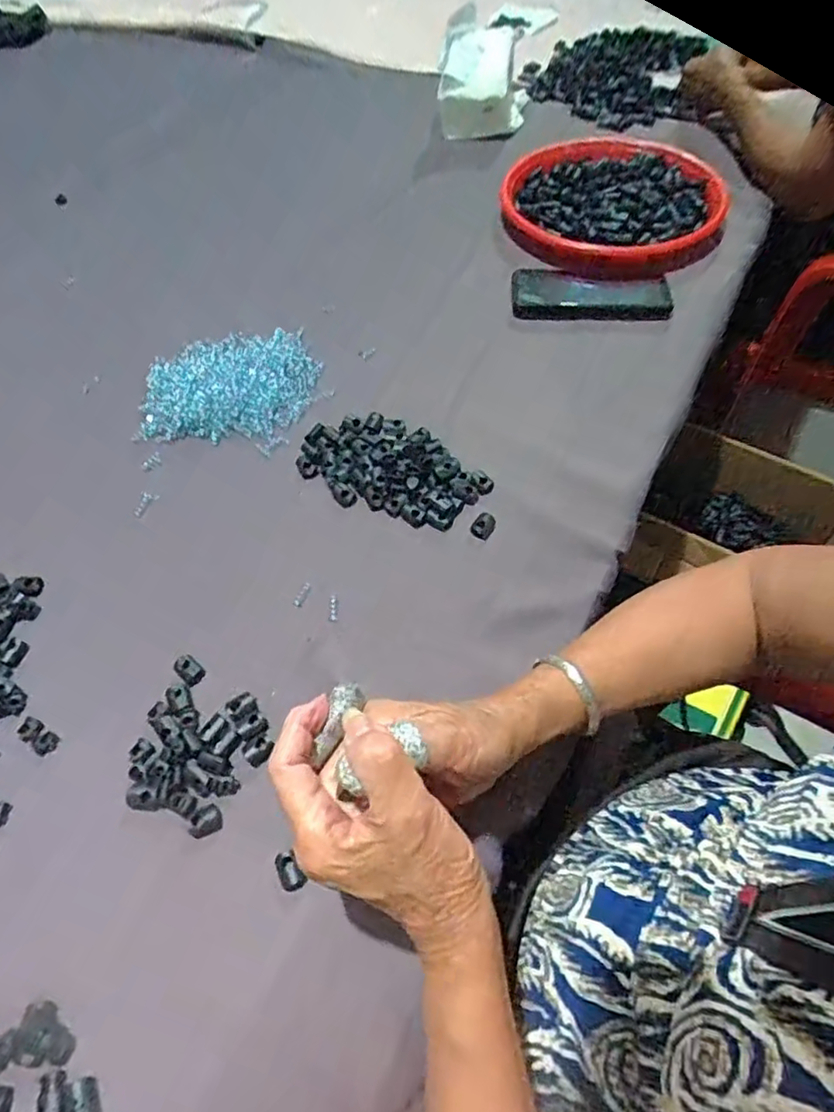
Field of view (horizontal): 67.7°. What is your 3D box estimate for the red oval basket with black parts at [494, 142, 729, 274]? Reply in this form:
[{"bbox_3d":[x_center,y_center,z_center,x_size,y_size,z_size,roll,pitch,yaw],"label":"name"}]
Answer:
[{"bbox_3d":[0.223,-0.416,0.719,0.257,0.044,0.267,-5,57,0],"label":"red oval basket with black parts"}]

